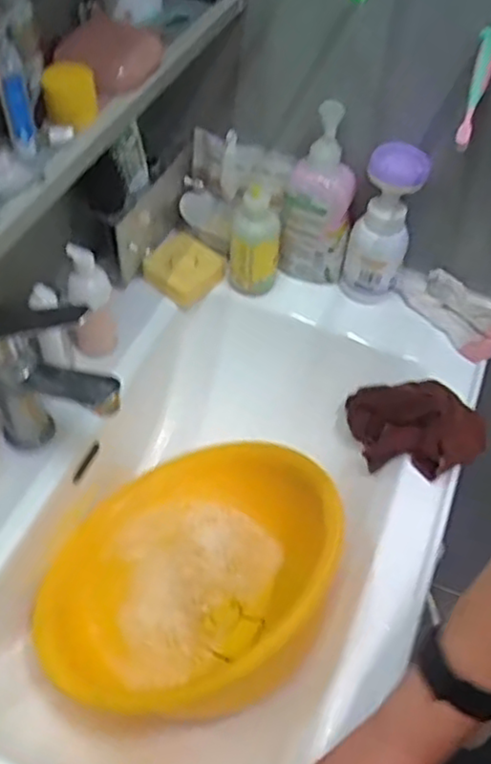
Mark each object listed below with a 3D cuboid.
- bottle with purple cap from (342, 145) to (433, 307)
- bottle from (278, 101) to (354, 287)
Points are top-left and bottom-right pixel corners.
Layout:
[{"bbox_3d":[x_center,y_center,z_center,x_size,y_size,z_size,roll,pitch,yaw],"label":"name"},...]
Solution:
[{"bbox_3d":[0.163,-0.186,0.821,0.065,0.178,0.072,17,53,9],"label":"bottle with purple cap"},{"bbox_3d":[0.088,-0.218,0.825,0.083,0.207,0.060,4,52,0],"label":"bottle"}]

